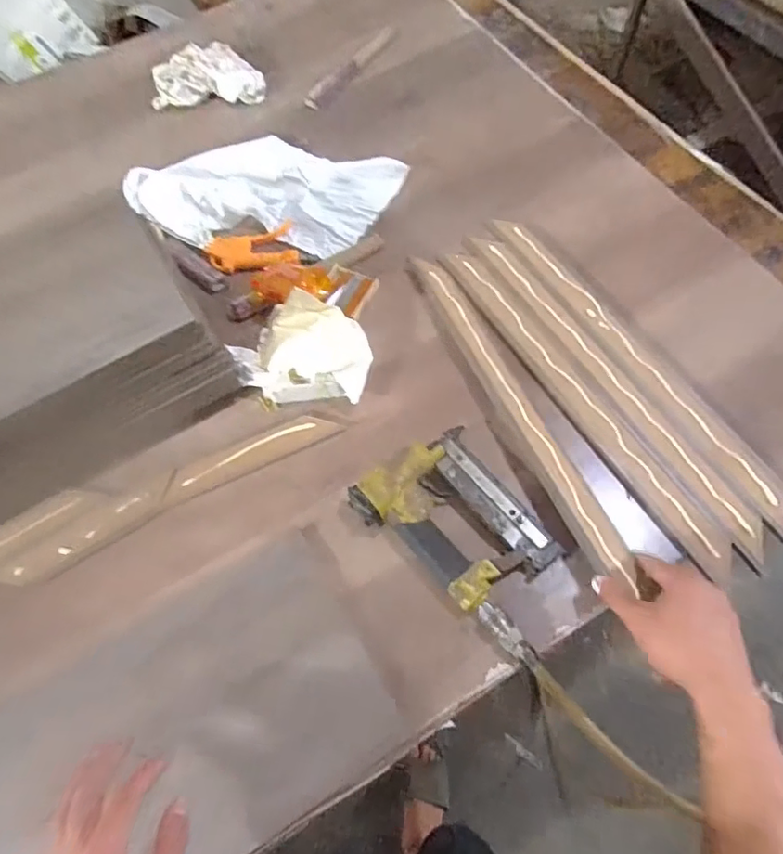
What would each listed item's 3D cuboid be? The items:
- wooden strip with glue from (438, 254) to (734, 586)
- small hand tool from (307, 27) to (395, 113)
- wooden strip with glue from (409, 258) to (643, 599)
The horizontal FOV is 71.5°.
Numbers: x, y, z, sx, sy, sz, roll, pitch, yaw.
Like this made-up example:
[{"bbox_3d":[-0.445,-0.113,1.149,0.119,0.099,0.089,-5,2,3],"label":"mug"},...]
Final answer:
[{"bbox_3d":[0.210,-0.044,0.643,0.048,0.011,0.489,-30,68,-10],"label":"wooden strip with glue"},{"bbox_3d":[-0.066,-0.614,0.935,0.035,0.025,0.220,36,71,17],"label":"small hand tool"},{"bbox_3d":[0.138,-0.033,0.629,0.040,0.024,0.464,-23,64,-8],"label":"wooden strip with glue"}]

